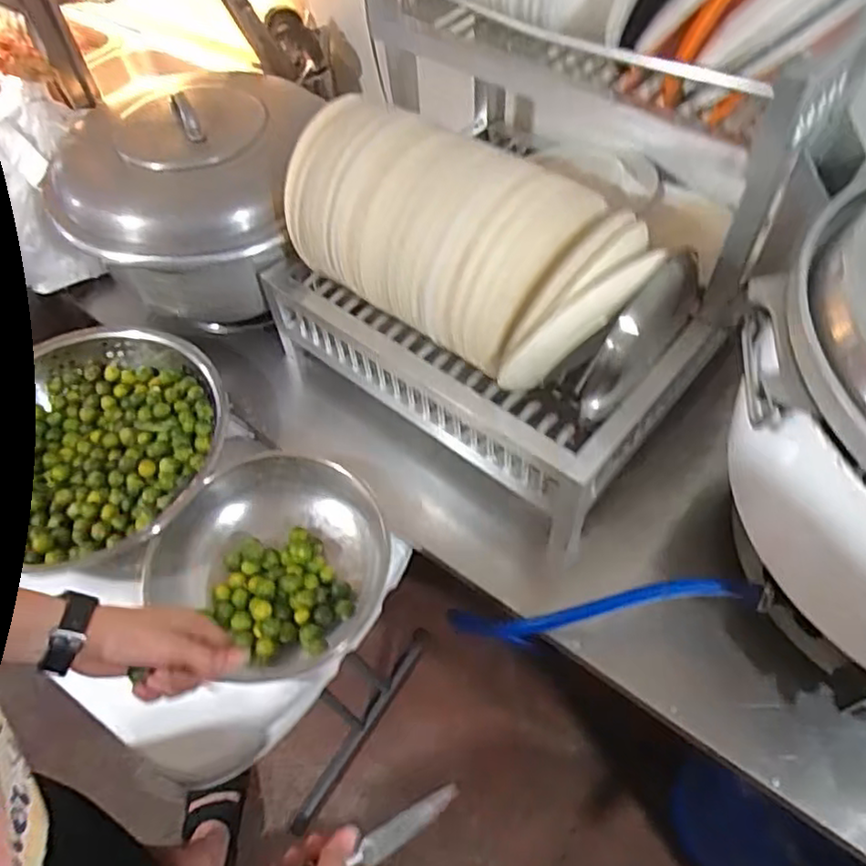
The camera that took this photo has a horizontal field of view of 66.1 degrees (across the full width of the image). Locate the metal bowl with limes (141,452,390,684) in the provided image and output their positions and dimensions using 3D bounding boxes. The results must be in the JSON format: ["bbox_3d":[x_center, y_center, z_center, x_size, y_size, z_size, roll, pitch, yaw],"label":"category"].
[{"bbox_3d":[-0.190,0.151,0.808,0.256,0.075,0.249,-2,55,3],"label":"metal bowl with limes"}]

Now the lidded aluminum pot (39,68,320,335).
[{"bbox_3d":[-0.367,-0.344,1.004,0.359,0.249,0.385,-2,55,3],"label":"lidded aluminum pot"}]

